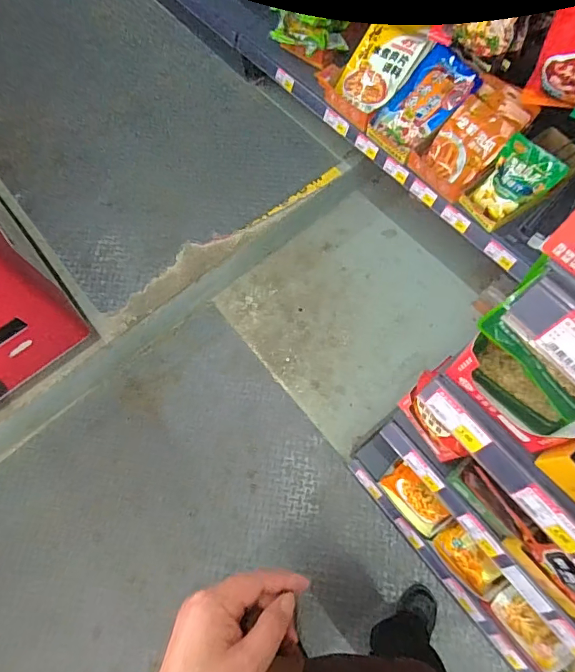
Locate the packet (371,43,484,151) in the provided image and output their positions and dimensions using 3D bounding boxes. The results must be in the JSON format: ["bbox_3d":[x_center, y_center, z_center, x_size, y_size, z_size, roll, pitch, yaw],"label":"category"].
[{"bbox_3d":[0.367,-0.628,1.172,0.243,0.020,0.183,-48,63,17],"label":"packet"}]

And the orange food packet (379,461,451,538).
[{"bbox_3d":[0.295,0.367,1.008,0.148,0.045,0.097,45,114,11],"label":"orange food packet"}]

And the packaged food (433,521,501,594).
[{"bbox_3d":[0.394,0.493,0.975,0.074,0.063,0.149,-41,72,-12],"label":"packaged food"}]

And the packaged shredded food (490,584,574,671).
[{"bbox_3d":[0.497,0.608,0.920,0.074,0.040,0.165,-39,72,-11],"label":"packaged shredded food"}]

